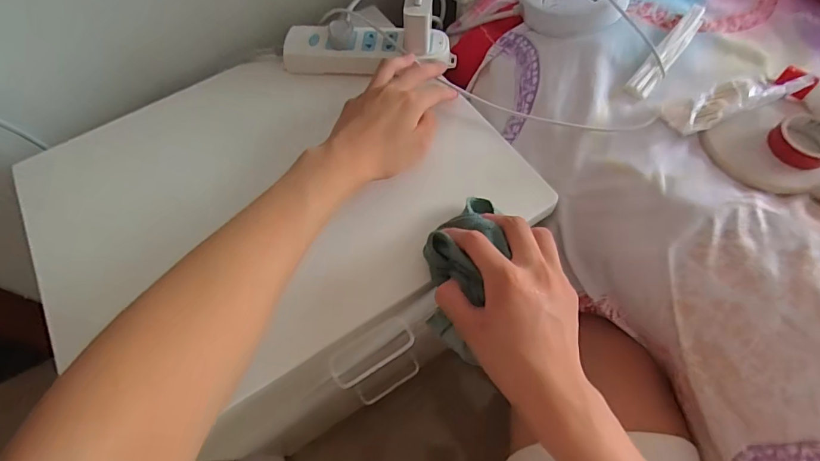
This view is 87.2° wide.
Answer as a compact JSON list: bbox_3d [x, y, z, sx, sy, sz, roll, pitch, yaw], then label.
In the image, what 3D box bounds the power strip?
[{"bbox_3d":[-0.048,-0.209,0.502,0.195,0.034,0.053,4,63,5],"label":"power strip"}]

